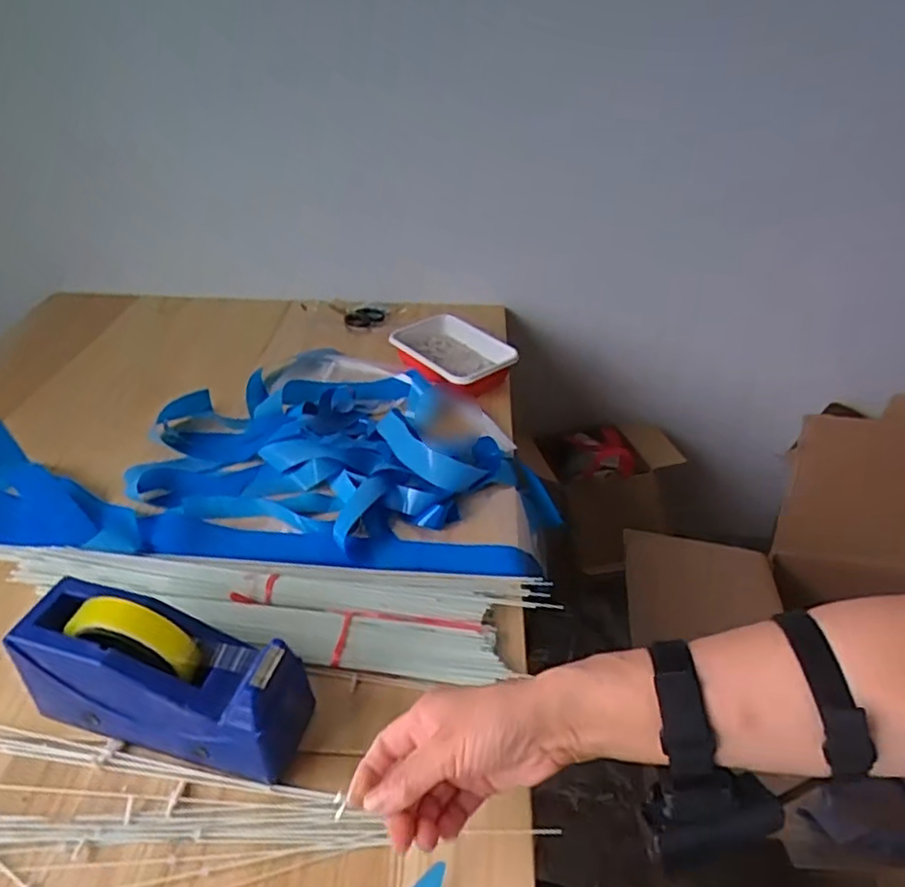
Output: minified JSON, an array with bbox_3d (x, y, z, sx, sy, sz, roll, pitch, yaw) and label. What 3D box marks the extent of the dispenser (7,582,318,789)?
[{"bbox_3d":[-0.210,0.171,0.491,0.198,0.114,0.066,10,37,10],"label":"dispenser"}]

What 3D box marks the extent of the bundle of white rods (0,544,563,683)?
[{"bbox_3d":[-0.229,0.140,0.601,0.611,0.029,0.115,5,36,2],"label":"bundle of white rods"}]

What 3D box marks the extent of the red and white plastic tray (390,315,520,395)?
[{"bbox_3d":[-0.006,-0.120,0.939,0.124,0.044,0.179,-28,44,-31],"label":"red and white plastic tray"}]

